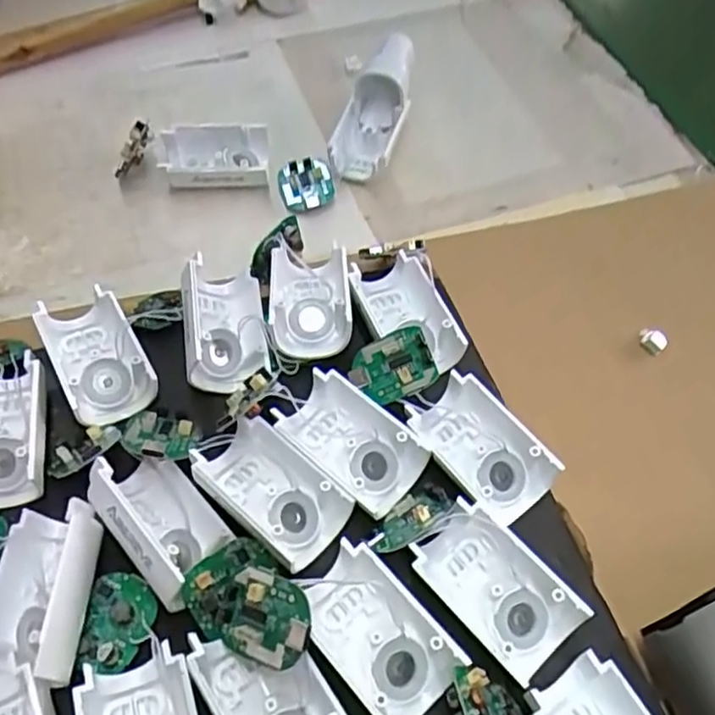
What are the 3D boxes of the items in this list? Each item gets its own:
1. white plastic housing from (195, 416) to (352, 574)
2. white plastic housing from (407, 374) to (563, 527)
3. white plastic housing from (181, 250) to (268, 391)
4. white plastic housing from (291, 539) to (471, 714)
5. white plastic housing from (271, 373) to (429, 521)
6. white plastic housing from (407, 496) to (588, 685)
[{"bbox_3d":[-0.032,0.049,0.258,0.055,0.014,0.035,40,65,21],"label":"white plastic housing"},{"bbox_3d":[0.049,0.034,0.270,0.034,0.015,0.056,-36,65,-22],"label":"white plastic housing"},{"bbox_3d":[-0.058,-0.017,0.295,0.032,0.028,0.055,-8,58,-6],"label":"white plastic housing"},{"bbox_3d":[0.006,0.095,0.232,0.035,0.016,0.057,-34,65,-21],"label":"white plastic housing"},{"bbox_3d":[-0.003,0.033,0.270,0.057,0.015,0.035,38,64,20],"label":"white plastic housing"},{"bbox_3d":[0.049,0.082,0.242,0.031,0.021,0.055,-40,67,-23],"label":"white plastic housing"}]

